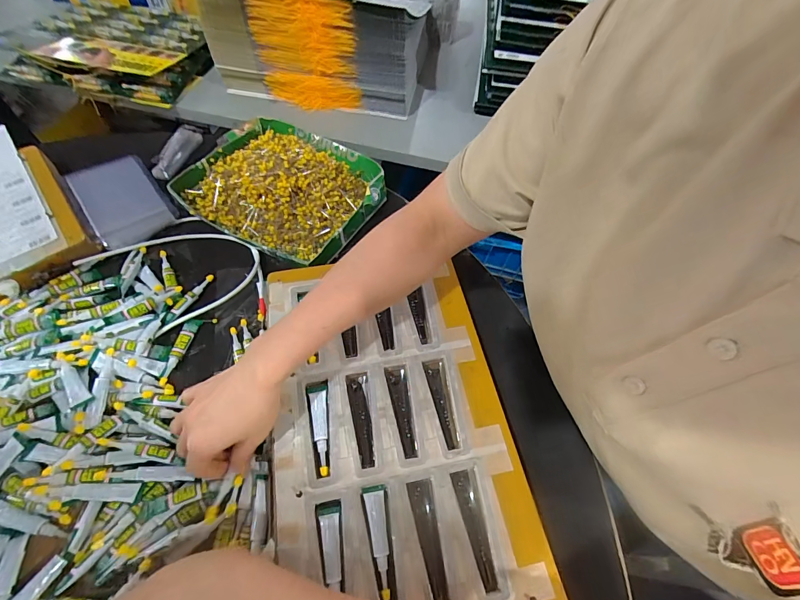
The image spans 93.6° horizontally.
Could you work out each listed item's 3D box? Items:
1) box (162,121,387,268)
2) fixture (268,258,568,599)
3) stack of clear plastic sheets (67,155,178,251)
[{"bbox_3d":[-0.171,-0.173,0.551,0.268,0.046,0.221,27,61,13],"label":"box"},{"bbox_3d":[-0.006,0.128,0.377,0.226,0.034,0.355,-10,59,-7],"label":"fixture"},{"bbox_3d":[-0.386,-0.142,0.526,0.095,0.036,0.144,-34,66,-21],"label":"stack of clear plastic sheets"}]

